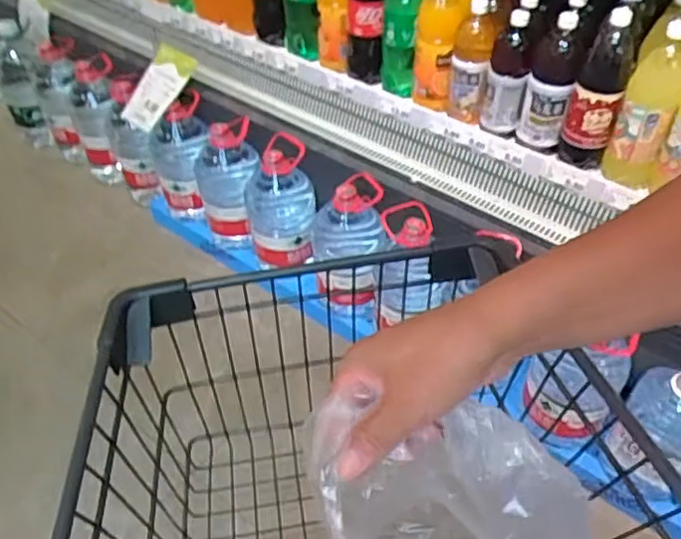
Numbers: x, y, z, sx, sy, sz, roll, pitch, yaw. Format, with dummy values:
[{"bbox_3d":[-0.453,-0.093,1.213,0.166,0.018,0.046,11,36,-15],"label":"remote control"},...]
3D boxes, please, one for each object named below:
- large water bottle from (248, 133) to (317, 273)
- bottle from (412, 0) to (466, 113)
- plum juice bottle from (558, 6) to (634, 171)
[{"bbox_3d":[-0.138,-0.157,1.475,0.157,0.264,0.170,0,46,0],"label":"large water bottle"},{"bbox_3d":[0.194,-0.446,1.327,0.087,0.280,0.084,4,47,4],"label":"bottle"},{"bbox_3d":[0.451,-0.311,1.150,0.084,0.262,0.070,14,48,13],"label":"plum juice bottle"}]

